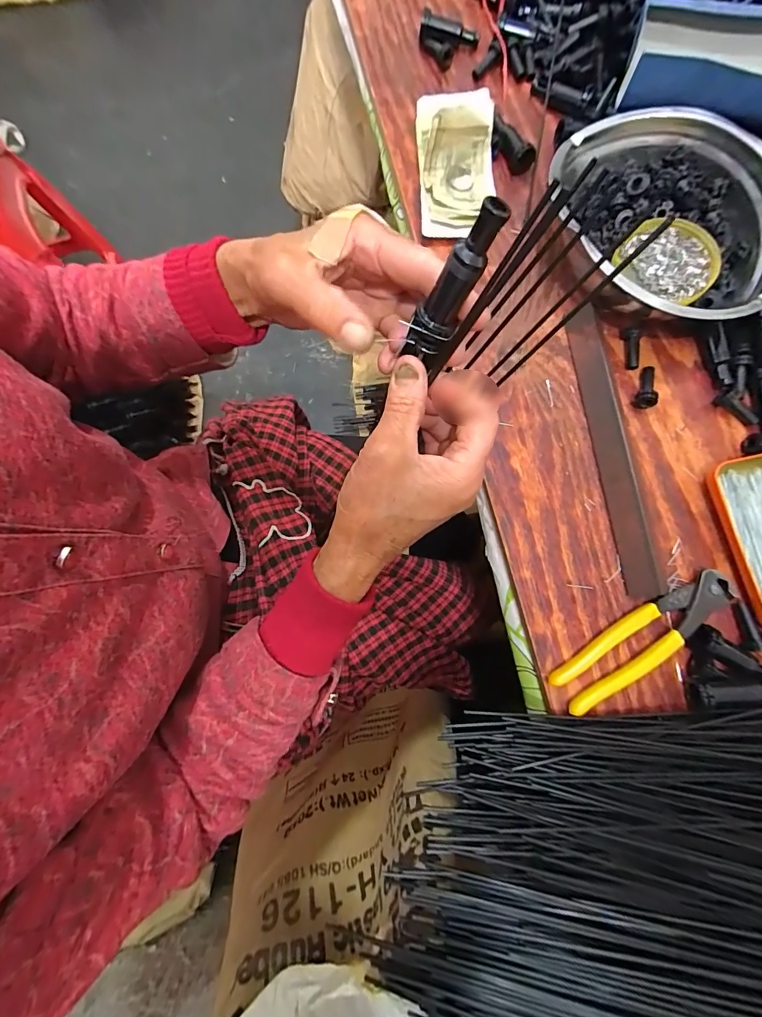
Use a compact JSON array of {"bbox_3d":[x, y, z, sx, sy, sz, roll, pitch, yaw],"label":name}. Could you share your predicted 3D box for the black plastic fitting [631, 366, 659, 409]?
[{"bbox_3d":[0.243,-0.110,0.377,0.017,0.020,0.037,22,80,5],"label":"black plastic fitting"}]

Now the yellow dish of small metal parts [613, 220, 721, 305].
[{"bbox_3d":[0.252,-0.216,0.366,0.085,0.013,0.076,8,79,10],"label":"yellow dish of small metal parts"}]

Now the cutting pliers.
[{"bbox_3d":[0.211,0.105,0.337,0.161,0.011,0.039,-32,80,-5],"label":"cutting pliers"}]

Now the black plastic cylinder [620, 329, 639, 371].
[{"bbox_3d":[0.236,-0.149,0.393,0.013,0.015,0.039,-7,92,0],"label":"black plastic cylinder"}]

